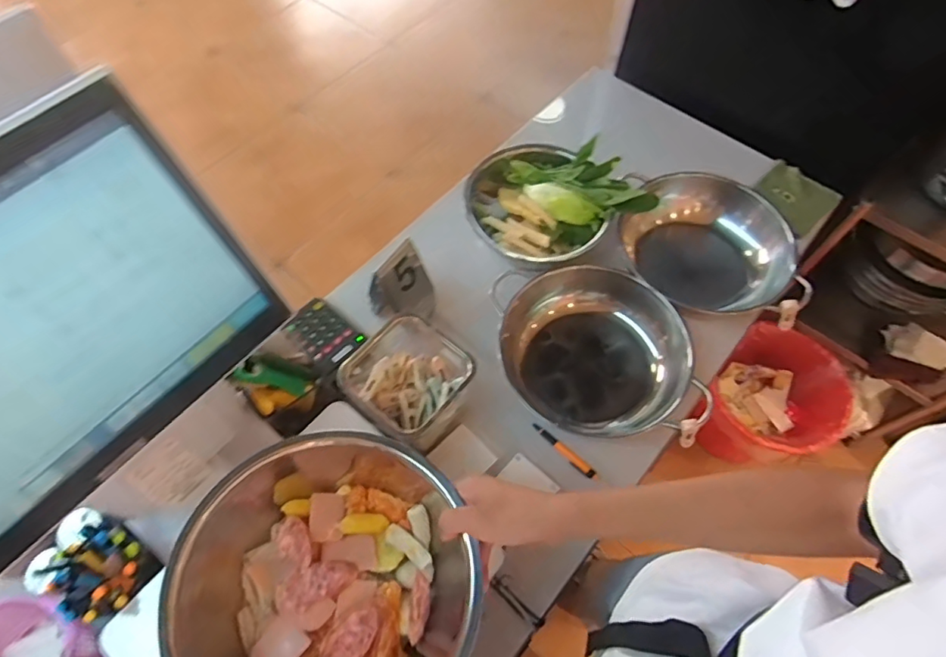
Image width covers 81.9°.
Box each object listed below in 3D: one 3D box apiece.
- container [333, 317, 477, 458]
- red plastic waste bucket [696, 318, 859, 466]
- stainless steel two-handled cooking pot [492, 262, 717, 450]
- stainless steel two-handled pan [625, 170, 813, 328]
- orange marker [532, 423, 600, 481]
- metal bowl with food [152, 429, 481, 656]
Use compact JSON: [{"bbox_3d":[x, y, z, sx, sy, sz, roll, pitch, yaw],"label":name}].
[{"bbox_3d":[-0.102,0.080,0.824,0.165,0.123,0.156,39,68,18],"label":"container"},{"bbox_3d":[0.793,0.210,1.468,0.301,0.256,0.318,0,62,0],"label":"red plastic waste bucket"},{"bbox_3d":[0.191,0.044,0.887,0.280,0.125,0.292,0,62,0],"label":"stainless steel two-handled cooking pot"},{"bbox_3d":[0.413,-0.136,0.982,0.282,0.129,0.260,8,62,3],"label":"stainless steel two-handled pan"},{"bbox_3d":[0.145,0.195,0.861,0.127,0.009,0.017,38,68,18],"label":"orange marker"},{"bbox_3d":[-0.133,0.239,0.526,0.254,0.121,0.268,0,62,0],"label":"metal bowl with food"}]

